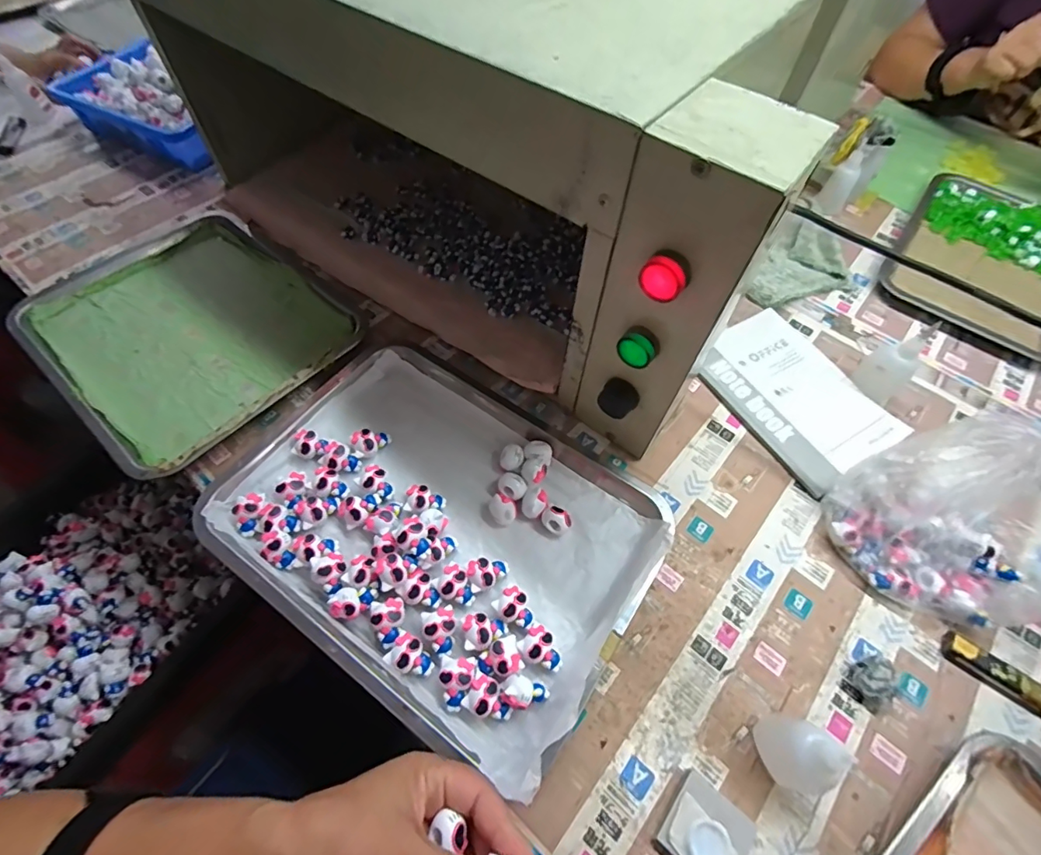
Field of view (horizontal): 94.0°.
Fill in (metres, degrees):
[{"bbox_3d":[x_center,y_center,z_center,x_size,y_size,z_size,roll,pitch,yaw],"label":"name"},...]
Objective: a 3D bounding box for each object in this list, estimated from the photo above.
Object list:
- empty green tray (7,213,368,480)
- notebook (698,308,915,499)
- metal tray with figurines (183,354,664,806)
[{"bbox_3d":[-0.363,-0.115,0.532,0.331,0.034,0.264,36,63,18],"label":"empty green tray"},{"bbox_3d":[0.289,-0.037,0.520,0.137,0.011,0.193,-27,63,-18],"label":"notebook"},{"bbox_3d":[-0.067,0.074,0.424,0.347,0.034,0.266,32,62,16],"label":"metal tray with figurines"}]

